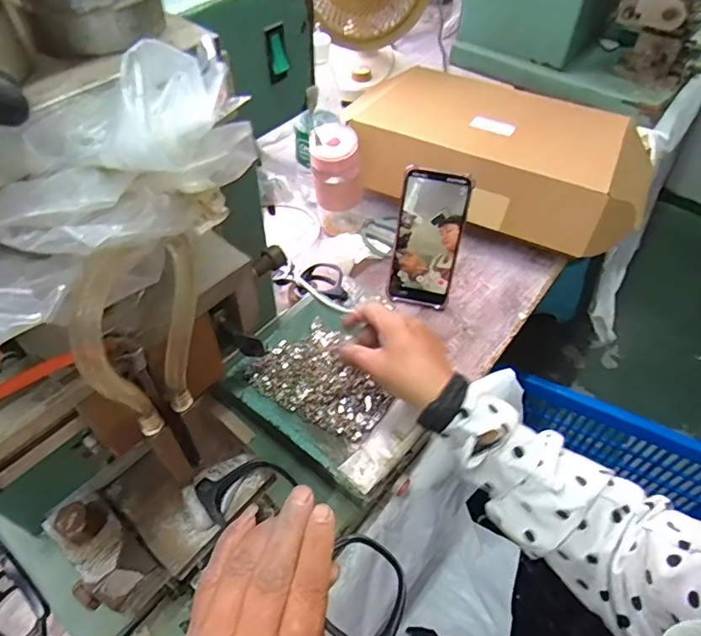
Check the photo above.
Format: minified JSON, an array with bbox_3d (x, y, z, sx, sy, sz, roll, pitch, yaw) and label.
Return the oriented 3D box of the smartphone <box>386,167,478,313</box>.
[{"bbox_3d":[0.093,-0.093,0.604,0.076,0.167,0.016,11,29,8],"label":"smartphone"}]

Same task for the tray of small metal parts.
[{"bbox_3d":[-0.017,0.065,0.486,0.189,0.019,0.136,34,59,23],"label":"tray of small metal parts"}]

